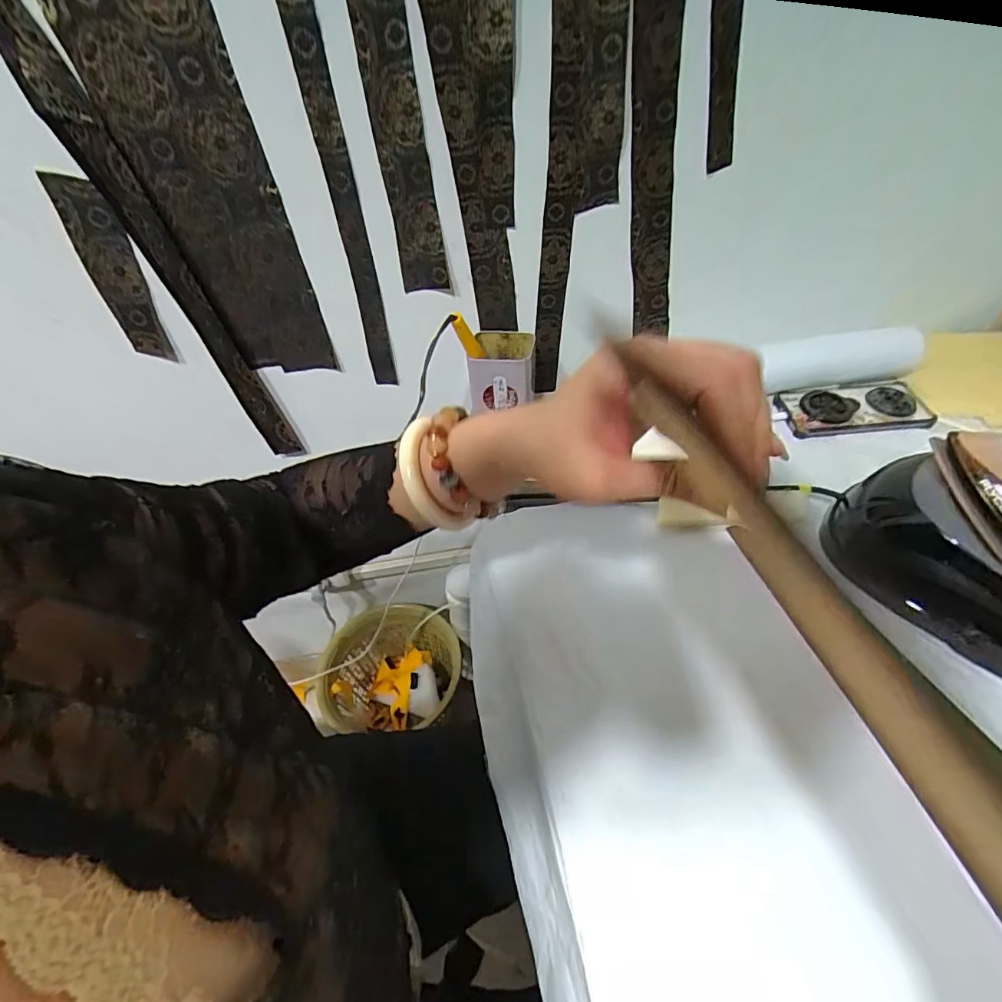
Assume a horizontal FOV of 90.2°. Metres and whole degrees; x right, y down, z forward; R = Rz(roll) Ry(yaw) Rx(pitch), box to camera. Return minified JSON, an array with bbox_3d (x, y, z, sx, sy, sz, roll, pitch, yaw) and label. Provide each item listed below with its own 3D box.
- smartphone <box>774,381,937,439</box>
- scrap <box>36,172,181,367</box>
[{"bbox_3d":[0.434,-0.109,0.611,0.162,0.018,0.082,-4,49,1],"label":"smartphone"},{"bbox_3d":[-0.377,-0.218,0.491,0.051,0.175,0.005,-3,47,-7],"label":"scrap"}]

